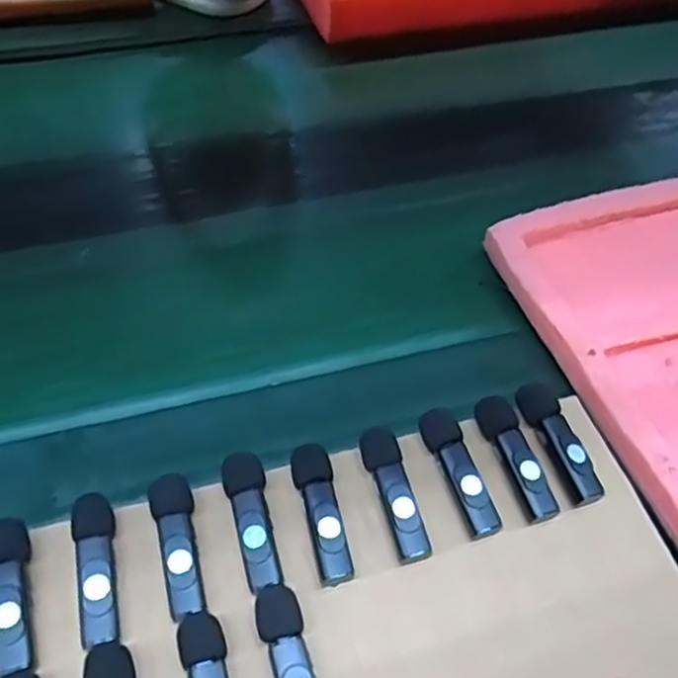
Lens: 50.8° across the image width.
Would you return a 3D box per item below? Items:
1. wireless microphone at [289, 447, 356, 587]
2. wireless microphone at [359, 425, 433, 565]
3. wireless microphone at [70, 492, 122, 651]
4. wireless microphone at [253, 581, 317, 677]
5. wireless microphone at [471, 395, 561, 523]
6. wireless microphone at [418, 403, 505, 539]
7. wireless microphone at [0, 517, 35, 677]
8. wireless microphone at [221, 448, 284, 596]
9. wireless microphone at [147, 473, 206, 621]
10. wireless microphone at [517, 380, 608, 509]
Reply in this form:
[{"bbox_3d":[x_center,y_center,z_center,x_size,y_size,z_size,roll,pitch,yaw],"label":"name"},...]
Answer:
[{"bbox_3d":[-0.008,0.080,0.334,0.018,0.015,0.065,-11,52,-12],"label":"wireless microphone"},{"bbox_3d":[0.027,0.072,0.341,0.018,0.014,0.066,-13,52,-13],"label":"wireless microphone"},{"bbox_3d":[-0.105,0.101,0.312,0.016,0.017,0.064,-11,52,-12],"label":"wireless microphone"},{"bbox_3d":[-0.019,0.135,0.294,0.019,0.018,0.068,-15,53,-15],"label":"wireless microphone"},{"bbox_3d":[0.087,0.058,0.354,0.016,0.014,0.065,-14,53,-14],"label":"wireless microphone"},{"bbox_3d":[0.059,0.064,0.349,0.017,0.012,0.065,-15,53,-15],"label":"wireless microphone"},{"bbox_3d":[-0.140,0.109,0.304,0.017,0.016,0.065,-13,52,-13],"label":"wireless microphone"},{"bbox_3d":[-0.039,0.083,0.330,0.019,0.014,0.065,-13,52,-14],"label":"wireless microphone"},{"bbox_3d":[-0.071,0.093,0.321,0.018,0.015,0.062,-14,52,-14],"label":"wireless microphone"},{"bbox_3d":[0.111,0.052,0.361,0.017,0.016,0.065,-13,52,-13],"label":"wireless microphone"}]

